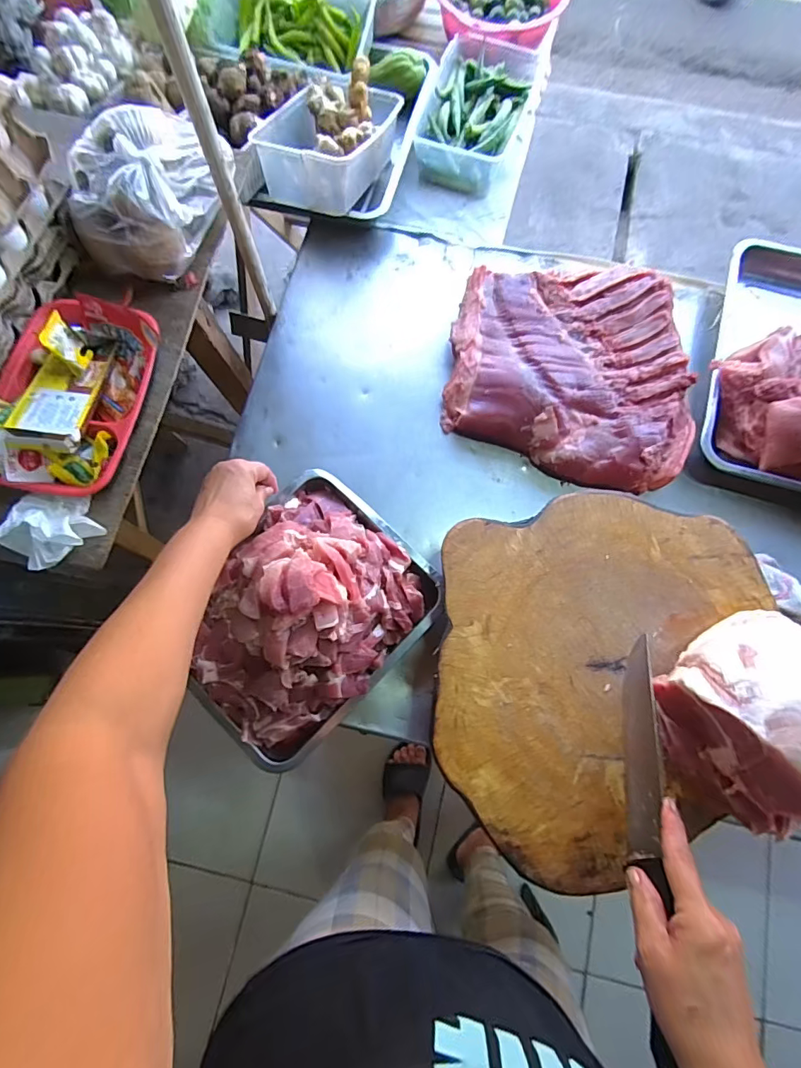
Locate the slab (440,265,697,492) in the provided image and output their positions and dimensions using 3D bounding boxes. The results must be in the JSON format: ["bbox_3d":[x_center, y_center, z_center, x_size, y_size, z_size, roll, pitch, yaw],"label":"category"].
[{"bbox_3d":[0.241,-0.234,0.689,0.331,0.051,0.314,9,77,1],"label":"slab"}]

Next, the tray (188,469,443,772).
[{"bbox_3d":[-0.119,0.085,0.547,0.241,0.124,0.297,42,79,8],"label":"tray"}]

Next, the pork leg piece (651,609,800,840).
[{"bbox_3d":[0.347,0.168,0.444,0.163,0.140,0.157,-38,80,-9],"label":"pork leg piece"}]

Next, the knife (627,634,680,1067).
[{"bbox_3d":[0.212,0.252,0.416,0.015,0.047,0.310,8,69,0],"label":"knife"}]

